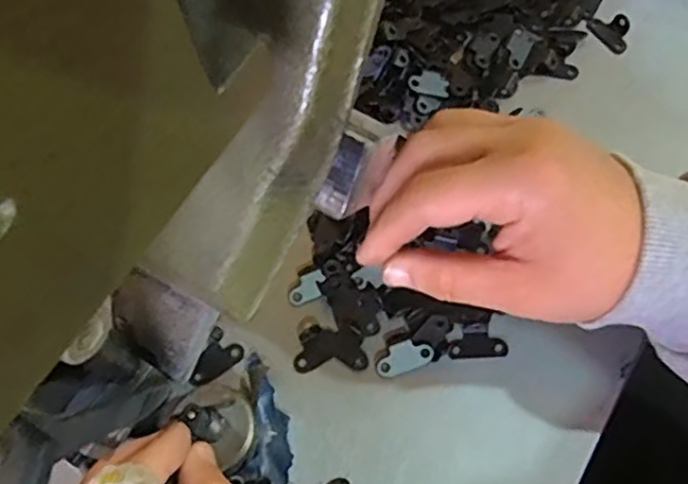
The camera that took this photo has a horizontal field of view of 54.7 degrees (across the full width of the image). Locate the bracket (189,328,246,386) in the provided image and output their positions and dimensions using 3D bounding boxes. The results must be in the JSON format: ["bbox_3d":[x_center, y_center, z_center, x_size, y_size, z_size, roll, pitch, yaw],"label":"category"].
[{"bbox_3d":[-0.065,0.058,0.330,0.019,0.007,0.028,37,73,15],"label":"bracket"}]

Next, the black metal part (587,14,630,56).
[{"bbox_3d":[0.164,-0.130,0.404,0.019,0.007,0.030,-33,70,-12],"label":"black metal part"}]

